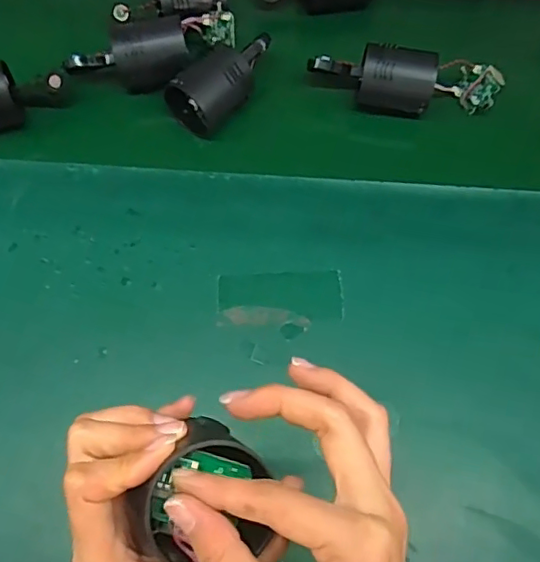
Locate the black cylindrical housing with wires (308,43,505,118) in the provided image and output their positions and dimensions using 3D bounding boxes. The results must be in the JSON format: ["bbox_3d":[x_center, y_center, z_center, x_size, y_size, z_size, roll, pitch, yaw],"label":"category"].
[{"bbox_3d":[0.129,-0.188,0.536,0.182,0.049,0.059,-1,65,-4],"label":"black cylindrical housing with wires"}]

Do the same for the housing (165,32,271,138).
[{"bbox_3d":[-0.038,-0.191,0.531,0.049,0.042,0.125,40,69,14],"label":"housing"}]

